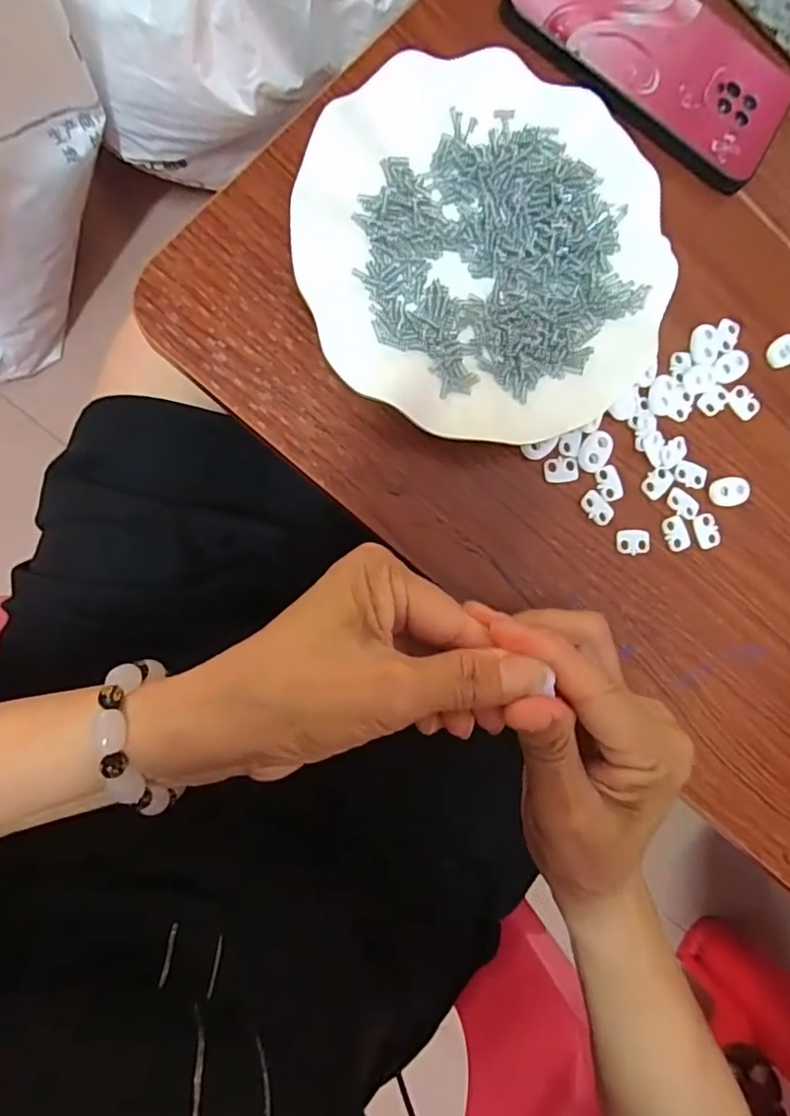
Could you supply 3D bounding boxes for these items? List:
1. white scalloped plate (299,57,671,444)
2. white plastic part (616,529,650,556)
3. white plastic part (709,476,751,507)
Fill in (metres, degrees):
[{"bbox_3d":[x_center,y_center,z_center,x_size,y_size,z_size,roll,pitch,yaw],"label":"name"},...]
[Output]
[{"bbox_3d":[0.045,-0.148,0.289,0.179,0.021,0.177,0,89,-10],"label":"white scalloped plate"},{"bbox_3d":[0.127,-0.008,0.310,0.018,0.004,0.013,-2,89,-10],"label":"white plastic part"},{"bbox_3d":[0.183,-0.036,0.320,0.020,0.008,0.016,-12,91,-10],"label":"white plastic part"}]

